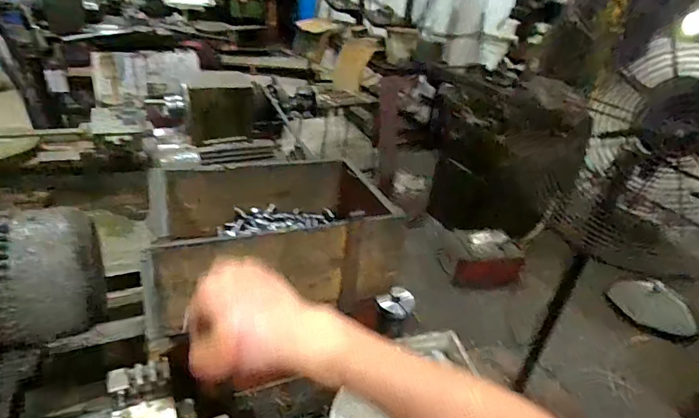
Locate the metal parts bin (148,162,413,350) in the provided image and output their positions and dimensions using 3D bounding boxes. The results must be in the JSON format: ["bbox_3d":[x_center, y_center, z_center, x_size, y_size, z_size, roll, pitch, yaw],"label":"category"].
[{"bbox_3d":[-0.127,0.035,0.708,0.341,0.134,0.245,-8,33,-24],"label":"metal parts bin"}]

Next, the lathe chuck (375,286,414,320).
[{"bbox_3d":[0.089,0.182,0.844,0.063,0.040,0.058,0,65,0],"label":"lathe chuck"}]

